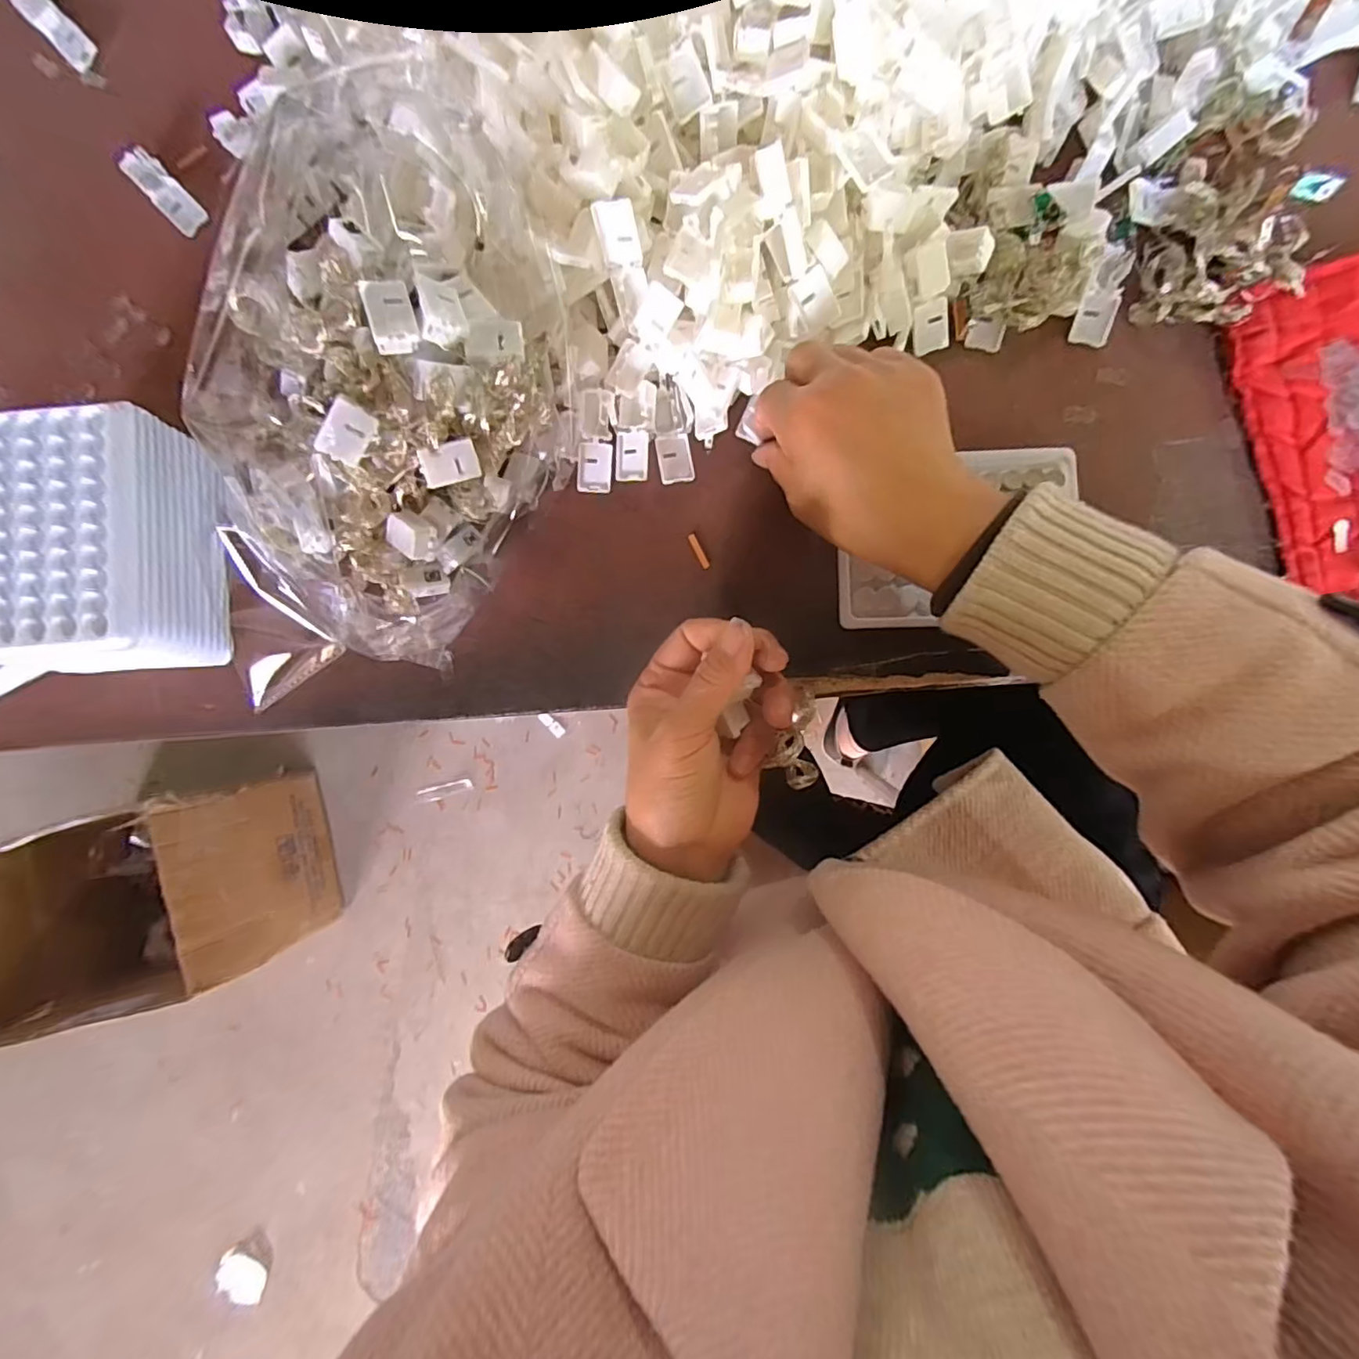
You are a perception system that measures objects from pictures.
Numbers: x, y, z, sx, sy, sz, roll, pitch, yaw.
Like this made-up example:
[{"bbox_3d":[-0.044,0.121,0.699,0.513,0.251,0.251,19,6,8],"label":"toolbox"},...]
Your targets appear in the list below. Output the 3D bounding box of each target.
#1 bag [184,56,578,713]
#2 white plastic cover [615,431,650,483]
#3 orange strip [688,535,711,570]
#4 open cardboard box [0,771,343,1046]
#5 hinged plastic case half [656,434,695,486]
[{"bbox_3d":[-0.160,-0.142,0.312,0.202,0.102,0.273,9,89,4],"label":"bag"},{"bbox_3d":[-0.027,-0.131,0.346,0.019,0.004,0.027,6,99,16],"label":"white plastic cover"},{"bbox_3d":[0.012,-0.077,0.352,0.005,0.004,0.022,-25,87,3],"label":"orange strip"},{"bbox_3d":[-0.831,0.344,0.937,0.426,0.300,0.275,-16,88,3],"label":"open cardboard box"},{"bbox_3d":[-0.002,-0.131,0.349,0.020,0.006,0.028,-10,88,3],"label":"hinged plastic case half"}]

